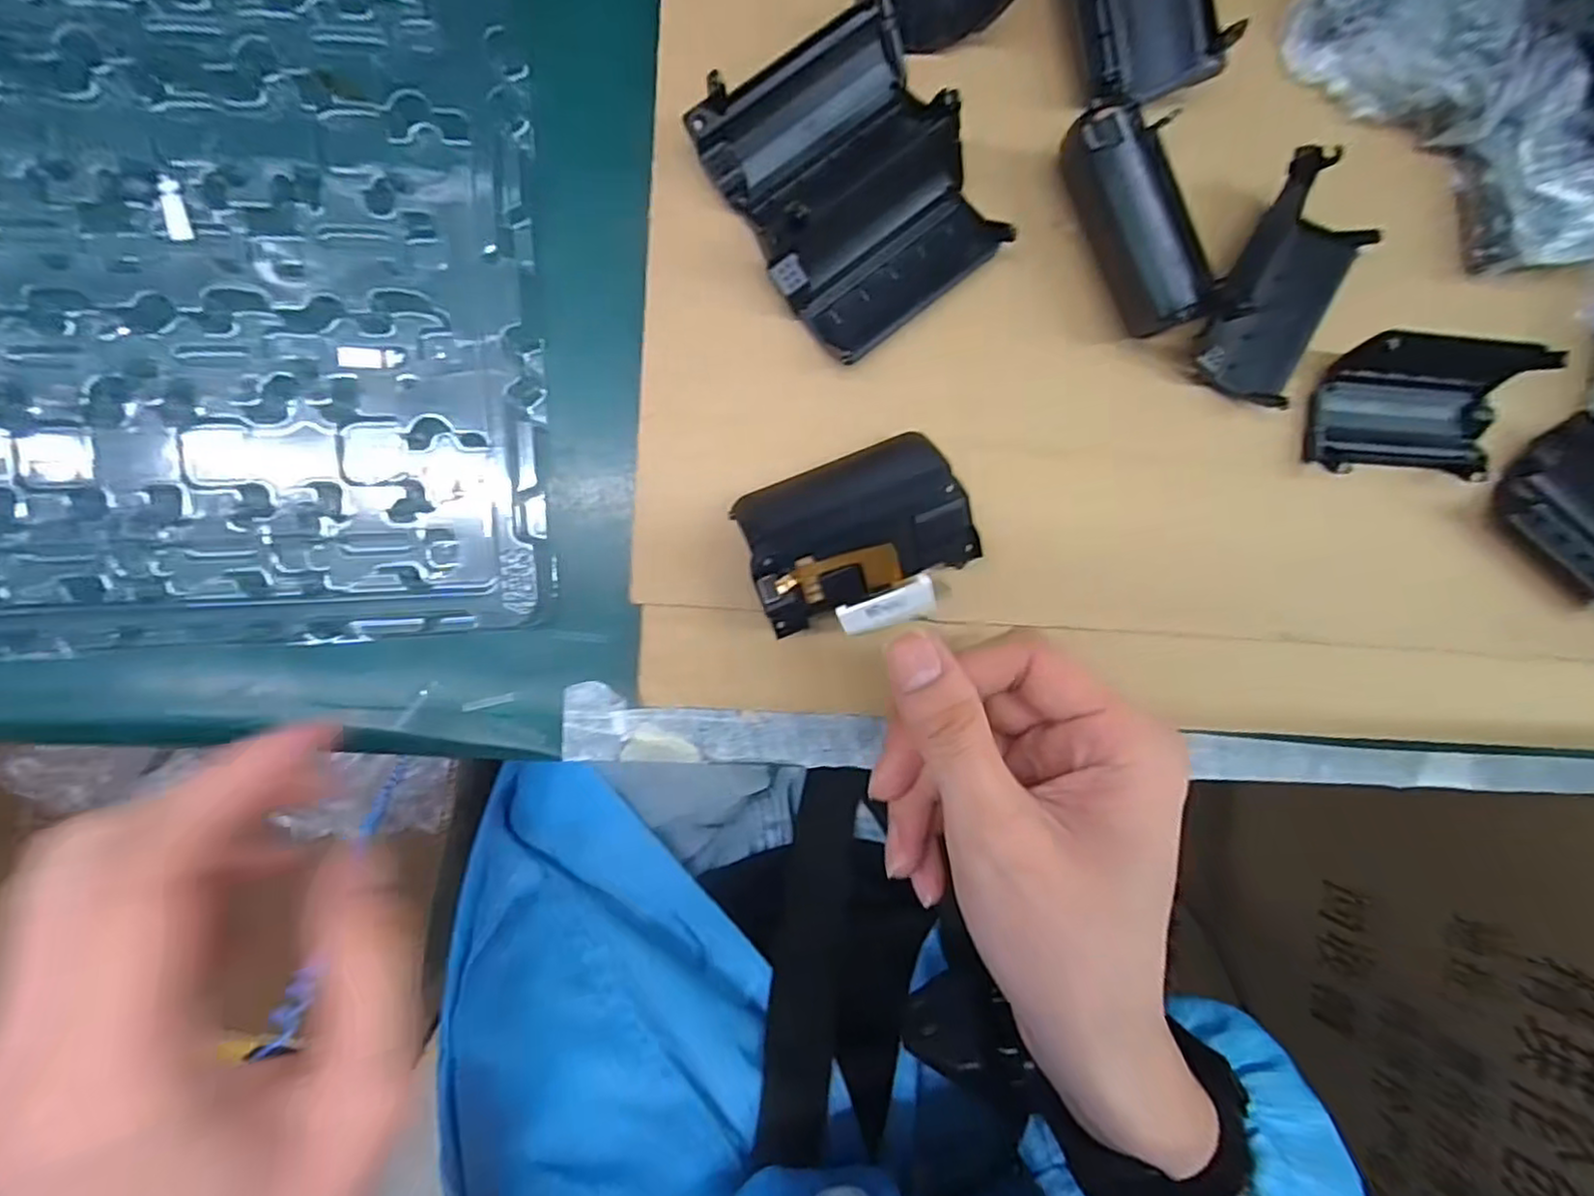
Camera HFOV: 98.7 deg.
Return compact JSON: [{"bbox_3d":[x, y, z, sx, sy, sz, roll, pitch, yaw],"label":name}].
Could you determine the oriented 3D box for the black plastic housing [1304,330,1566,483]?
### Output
[{"bbox_3d":[0.224,-0.068,0.243,0.070,0.035,0.048,-5,91,-8],"label":"black plastic housing"}]

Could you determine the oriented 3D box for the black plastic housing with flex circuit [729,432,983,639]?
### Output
[{"bbox_3d":[0.020,-0.017,0.223,0.069,0.036,0.055,-22,93,-7],"label":"black plastic housing with flex circuit"}]

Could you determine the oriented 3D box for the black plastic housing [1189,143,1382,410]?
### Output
[{"bbox_3d":[0.166,-0.106,0.233,0.043,0.034,0.070,28,87,-7],"label":"black plastic housing"}]

